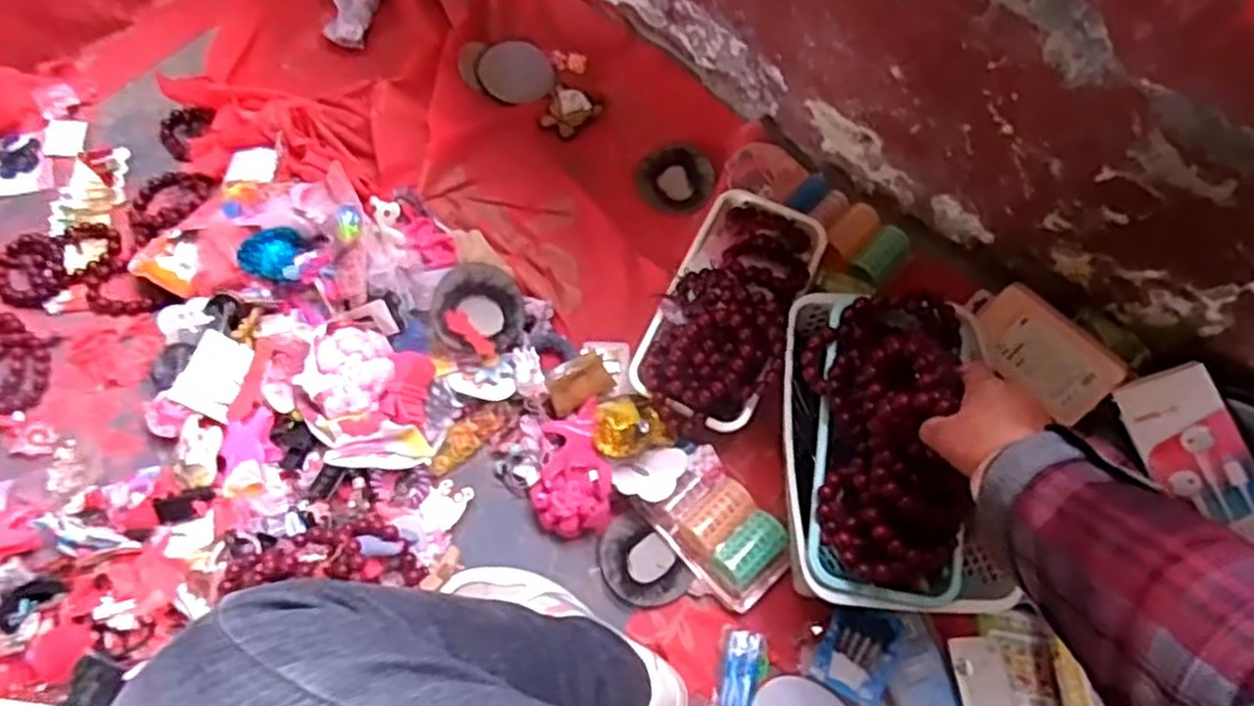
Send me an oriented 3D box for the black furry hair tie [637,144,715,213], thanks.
[{"bbox_3d":[0.060,-0.209,0.954,0.089,0.026,0.088,-31,81,-2],"label":"black furry hair tie"}]

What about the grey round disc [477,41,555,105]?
[{"bbox_3d":[-0.139,-0.356,0.991,0.088,0.008,0.104,-21,70,-11],"label":"grey round disc"}]

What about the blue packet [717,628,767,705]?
[{"bbox_3d":[0.106,0.292,0.717,0.039,0.009,0.071,9,67,1],"label":"blue packet"}]

